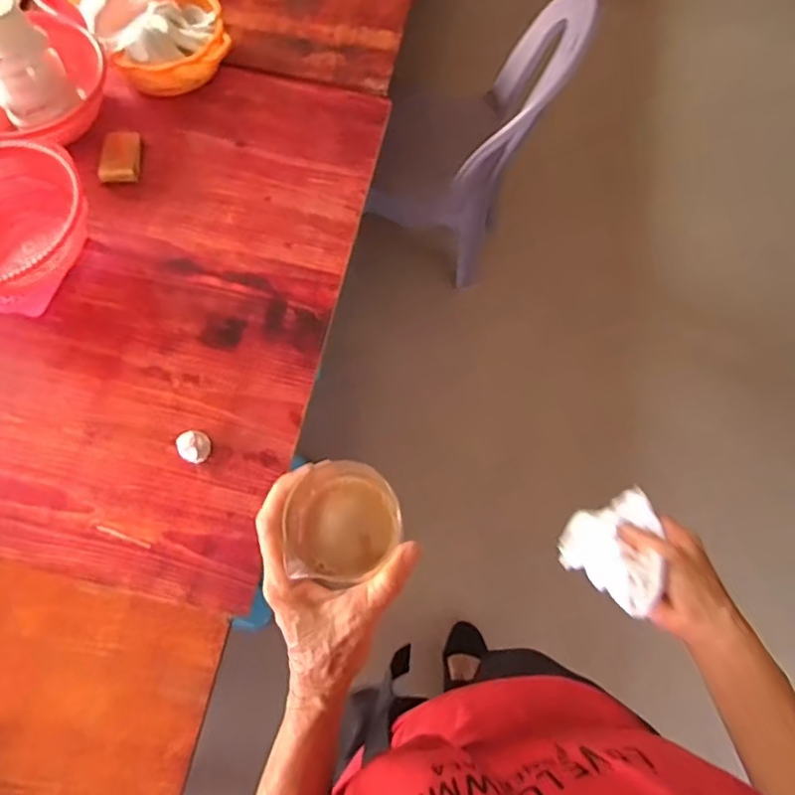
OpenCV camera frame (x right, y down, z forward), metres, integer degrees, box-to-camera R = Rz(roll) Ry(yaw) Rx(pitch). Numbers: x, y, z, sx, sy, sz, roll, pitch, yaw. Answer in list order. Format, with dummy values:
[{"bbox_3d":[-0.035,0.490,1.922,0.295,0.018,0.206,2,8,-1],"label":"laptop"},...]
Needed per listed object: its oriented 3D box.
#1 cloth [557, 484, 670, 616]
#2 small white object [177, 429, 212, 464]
[{"bbox_3d":[0.190,0.142,0.528,0.098,0.023,0.099,-41,35,24],"label":"cloth"},{"bbox_3d":[-0.283,0.069,0.844,0.048,0.022,0.043,34,72,12],"label":"small white object"}]

